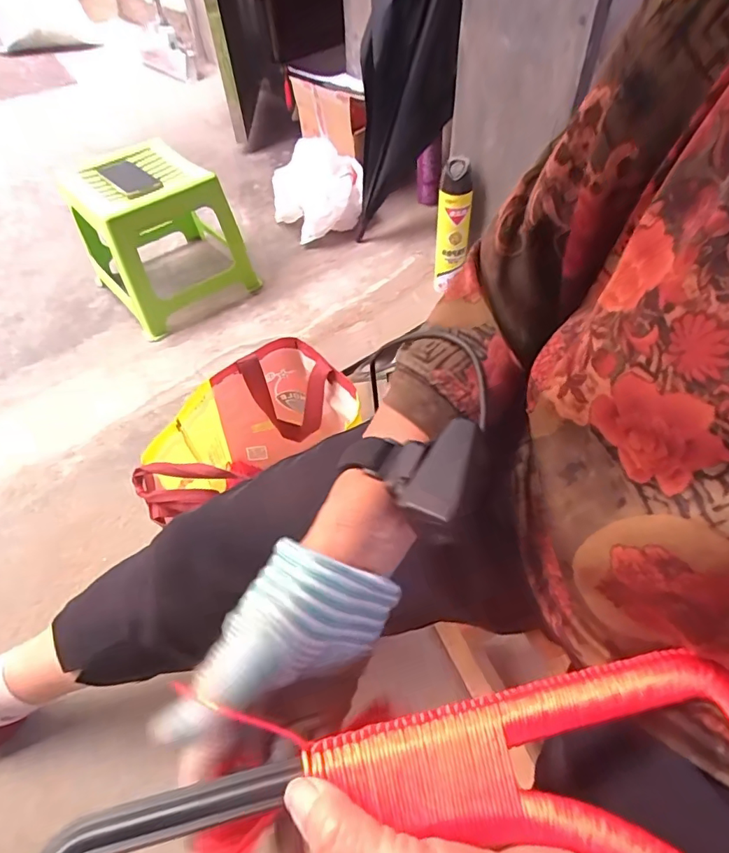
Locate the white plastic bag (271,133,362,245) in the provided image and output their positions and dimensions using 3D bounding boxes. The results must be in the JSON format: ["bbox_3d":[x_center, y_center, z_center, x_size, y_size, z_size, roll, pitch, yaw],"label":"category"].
[{"bbox_3d":[-0.114,-0.614,1.281,0.207,0.158,0.180,-29,56,-18],"label":"white plastic bag"}]

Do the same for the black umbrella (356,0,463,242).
[{"bbox_3d":[0.095,-0.709,1.004,0.182,0.644,0.118,-12,60,-11],"label":"black umbrella"}]

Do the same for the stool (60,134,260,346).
[{"bbox_3d":[-0.471,-0.437,1.134,0.313,0.291,0.295,-29,55,-17],"label":"stool"}]

